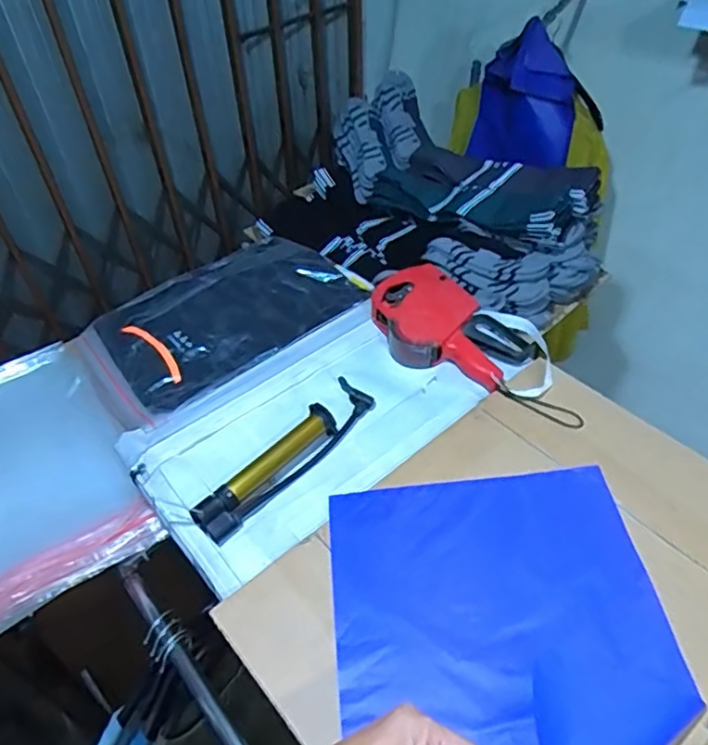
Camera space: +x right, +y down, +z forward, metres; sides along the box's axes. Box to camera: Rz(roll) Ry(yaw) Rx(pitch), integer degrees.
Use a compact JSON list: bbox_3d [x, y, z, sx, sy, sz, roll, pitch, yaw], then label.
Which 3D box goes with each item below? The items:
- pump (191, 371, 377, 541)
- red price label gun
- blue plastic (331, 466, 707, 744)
[{"bbox_3d":[-0.072,0.090,0.694,0.048,0.025,0.255,31,55,28],"label":"pump"},{"bbox_3d":[0.121,-0.064,0.824,0.139,0.043,0.232,-37,55,-28],"label":"red price label gun"},{"bbox_3d":[0.133,0.219,0.527,0.295,0.075,0.330,-5,46,-2],"label":"blue plastic"}]

